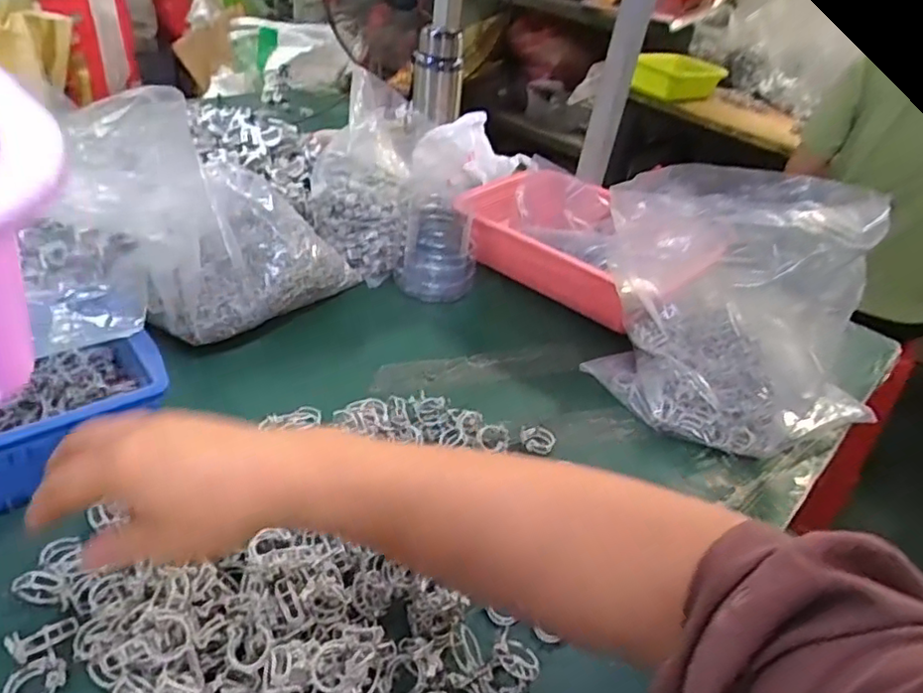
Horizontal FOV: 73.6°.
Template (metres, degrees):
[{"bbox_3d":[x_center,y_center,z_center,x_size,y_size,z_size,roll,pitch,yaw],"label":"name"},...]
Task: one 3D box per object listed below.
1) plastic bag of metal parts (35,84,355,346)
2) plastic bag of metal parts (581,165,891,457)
[{"bbox_3d":[-0.243,-0.143,0.637,0.174,0.181,0.232,28,39,24],"label":"plastic bag of metal parts"},{"bbox_3d":[0.264,-0.030,0.605,0.275,0.234,0.183,33,41,29],"label":"plastic bag of metal parts"}]

